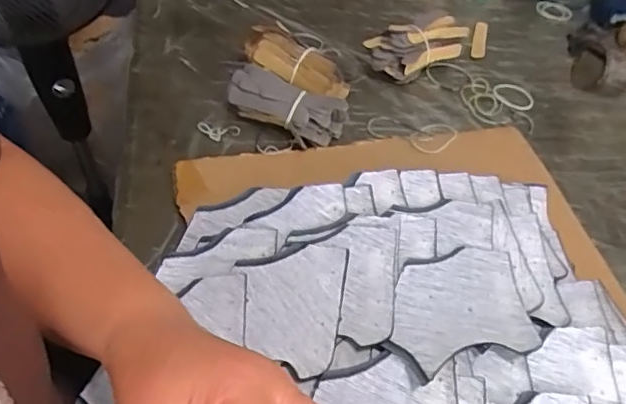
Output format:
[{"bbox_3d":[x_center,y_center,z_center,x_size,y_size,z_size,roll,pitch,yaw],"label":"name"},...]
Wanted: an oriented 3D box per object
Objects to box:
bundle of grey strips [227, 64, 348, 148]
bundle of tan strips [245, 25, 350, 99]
[{"bbox_3d":[-0.030,-0.098,0.575,0.117,0.038,0.048,27,53,16],"label":"bundle of grey strips"},{"bbox_3d":[-0.018,-0.145,0.608,0.117,0.048,0.031,29,52,1],"label":"bundle of tan strips"}]

